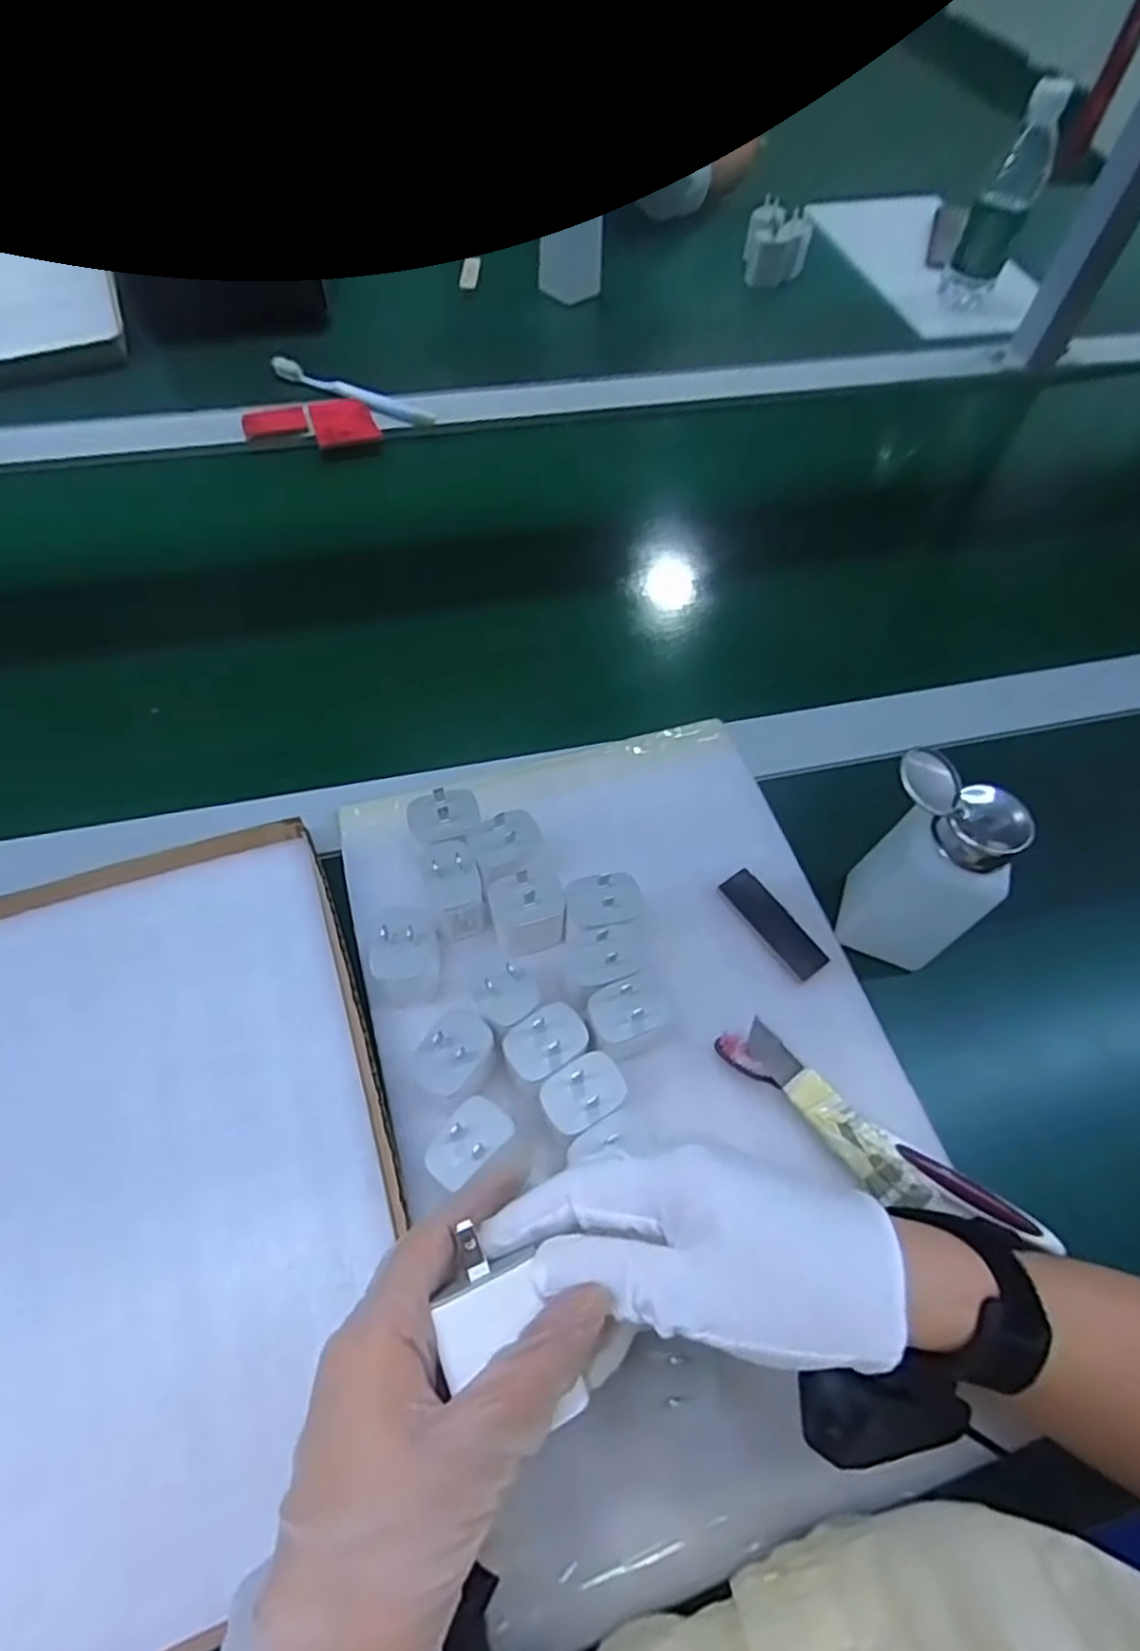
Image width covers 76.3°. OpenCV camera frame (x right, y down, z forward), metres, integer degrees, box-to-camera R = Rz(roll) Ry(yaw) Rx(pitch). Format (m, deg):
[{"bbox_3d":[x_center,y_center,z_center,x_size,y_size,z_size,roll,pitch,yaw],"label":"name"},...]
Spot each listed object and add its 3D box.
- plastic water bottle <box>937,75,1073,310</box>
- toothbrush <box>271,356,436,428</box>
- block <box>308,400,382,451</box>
[{"bbox_3d":[0.467,-0.672,0.780,0.056,0.180,0.049,25,62,12],"label":"plastic water bottle"},{"bbox_3d":[-0.211,-0.420,0.703,0.178,0.015,0.021,26,62,12],"label":"toothbrush"},{"bbox_3d":[-0.215,-0.385,0.689,0.057,0.006,0.068,-15,61,-11],"label":"block"}]

